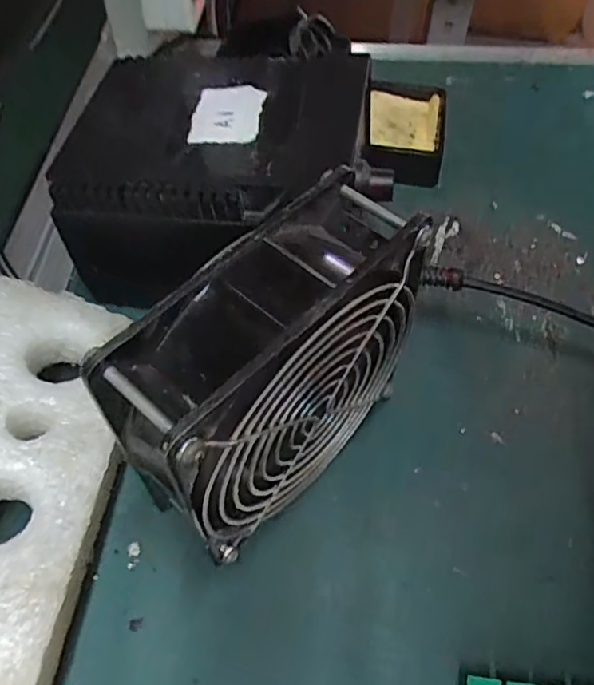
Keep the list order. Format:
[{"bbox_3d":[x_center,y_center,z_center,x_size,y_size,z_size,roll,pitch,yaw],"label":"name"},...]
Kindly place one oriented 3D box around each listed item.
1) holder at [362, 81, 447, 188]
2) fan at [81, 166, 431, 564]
[{"bbox_3d":[0.070,-0.135,0.389,0.051,0.032,0.073,5,54,4],"label":"holder"},{"bbox_3d":[-0.005,0.019,0.230,0.046,0.122,0.121,36,62,24],"label":"fan"}]

